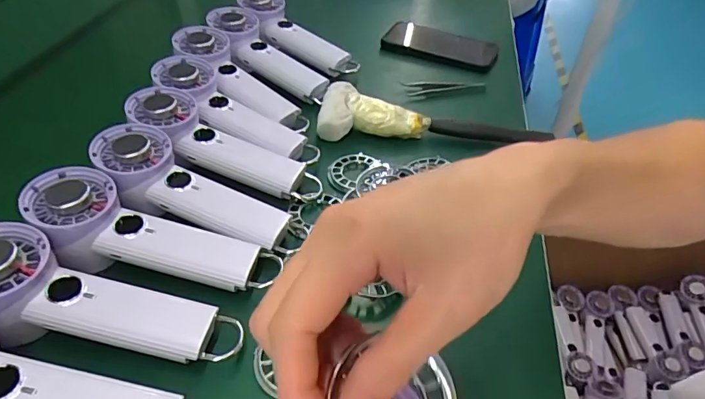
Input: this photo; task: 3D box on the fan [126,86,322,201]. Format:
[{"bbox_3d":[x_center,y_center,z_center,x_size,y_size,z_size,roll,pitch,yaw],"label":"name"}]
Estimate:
[{"bbox_3d":[-0.122,-0.049,0.450,0.189,0.031,0.057,29,46,0],"label":"fan"}]

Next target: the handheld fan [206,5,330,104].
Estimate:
[{"bbox_3d":[-0.106,-0.181,0.586,0.177,0.043,0.068,39,51,5],"label":"handheld fan"}]

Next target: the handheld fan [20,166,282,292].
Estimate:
[{"bbox_3d":[-0.154,0.034,0.367,0.195,0.049,0.064,19,44,-2],"label":"handheld fan"}]

